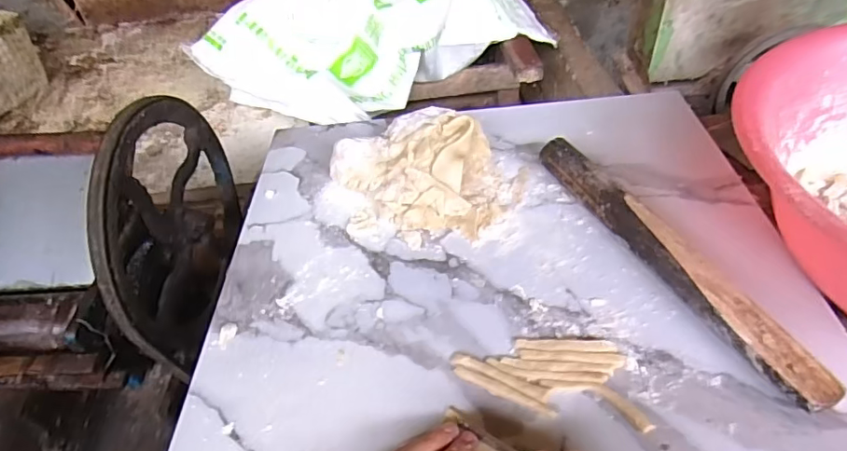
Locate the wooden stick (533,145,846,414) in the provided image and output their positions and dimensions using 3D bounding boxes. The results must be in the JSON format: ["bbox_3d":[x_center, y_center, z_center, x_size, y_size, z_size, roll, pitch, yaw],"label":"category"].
[{"bbox_3d":[0.194,0.020,0.435,0.035,0.037,0.301,-20,46,-15],"label":"wooden stick"}]

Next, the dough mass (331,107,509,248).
[{"bbox_3d":[-0.004,-0.052,0.517,0.157,0.060,0.131,-11,44,-7],"label":"dough mass"}]

